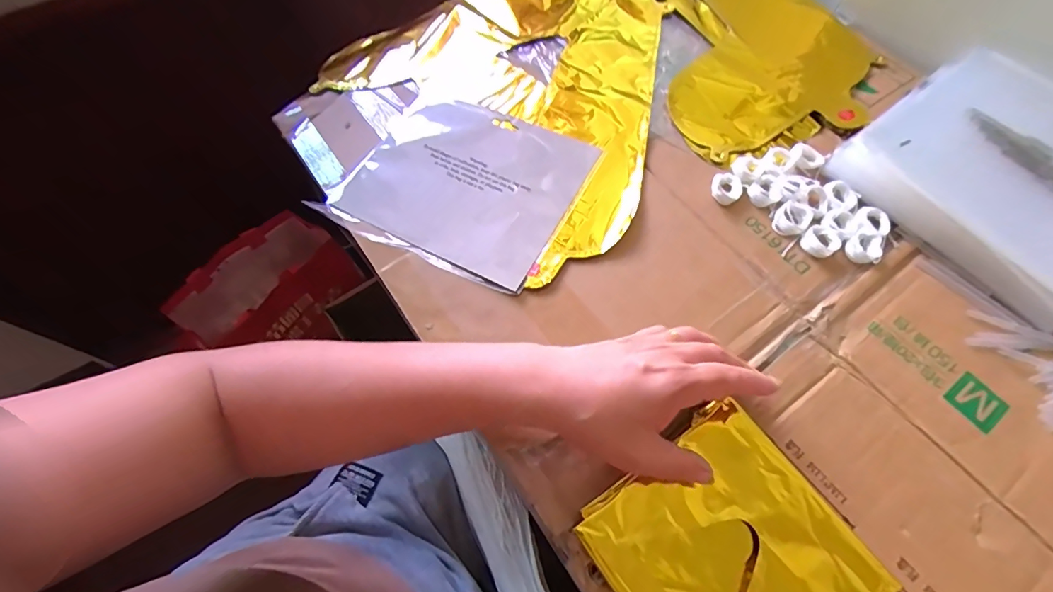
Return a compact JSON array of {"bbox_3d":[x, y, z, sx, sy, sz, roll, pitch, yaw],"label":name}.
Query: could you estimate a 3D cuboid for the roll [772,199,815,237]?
[{"bbox_3d":[0.226,-0.066,0.398,0.026,0.008,0.035,39,70,18],"label":"roll"}]

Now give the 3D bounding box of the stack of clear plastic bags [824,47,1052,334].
[{"bbox_3d":[0.418,-0.104,0.401,0.228,0.029,0.220,-37,68,-16],"label":"stack of clear plastic bags"}]

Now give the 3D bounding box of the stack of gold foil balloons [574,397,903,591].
[{"bbox_3d":[0.127,0.161,0.291,0.140,0.015,0.145,-32,67,-14],"label":"stack of gold foil balloons"}]

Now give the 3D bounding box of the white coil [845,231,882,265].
[{"bbox_3d":[0.280,-0.040,0.389,0.029,0.008,0.025,-32,67,-14],"label":"white coil"}]

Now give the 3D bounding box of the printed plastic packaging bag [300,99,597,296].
[{"bbox_3d":[-0.058,-0.106,0.420,0.206,0.017,0.176,22,66,11],"label":"printed plastic packaging bag"}]

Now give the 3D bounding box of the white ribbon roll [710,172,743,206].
[{"bbox_3d":[0.176,-0.095,0.413,0.026,0.011,0.030,35,69,17],"label":"white ribbon roll"}]

